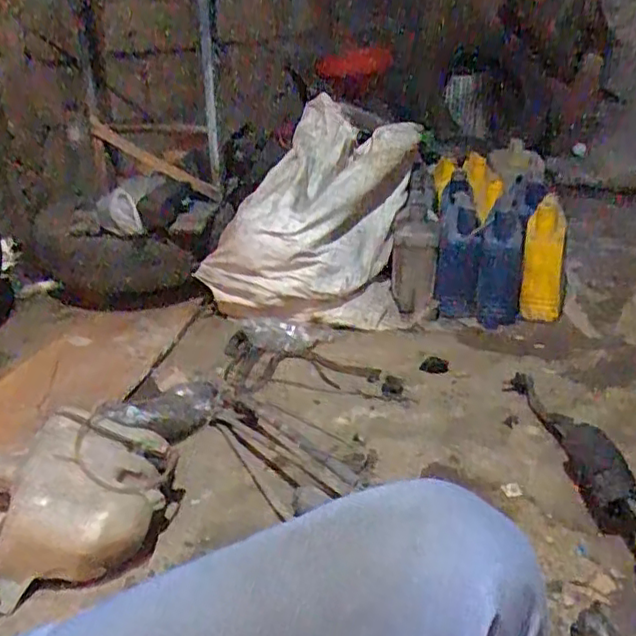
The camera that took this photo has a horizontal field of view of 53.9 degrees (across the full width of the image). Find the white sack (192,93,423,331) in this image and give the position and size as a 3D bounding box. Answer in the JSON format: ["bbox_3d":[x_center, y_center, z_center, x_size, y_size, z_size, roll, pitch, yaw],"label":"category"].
[{"bbox_3d":[-0.012,-0.225,1.521,0.400,0.425,0.403,19,34,35],"label":"white sack"}]

